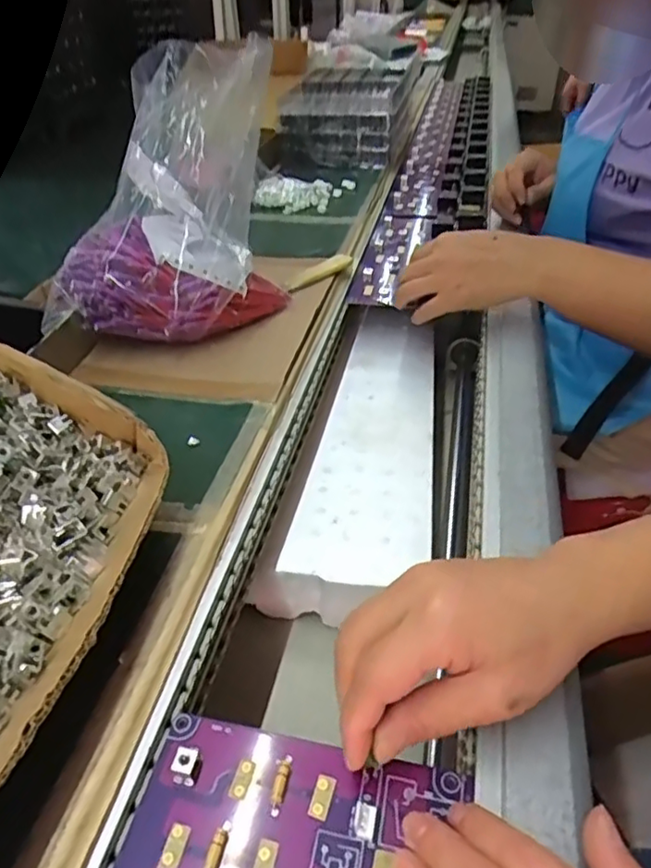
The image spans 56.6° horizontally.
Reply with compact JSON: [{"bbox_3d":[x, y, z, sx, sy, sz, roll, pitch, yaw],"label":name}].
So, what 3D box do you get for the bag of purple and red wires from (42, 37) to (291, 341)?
[{"bbox_3d":[-0.136,-0.192,0.528,0.168,0.207,0.208,13,41,17],"label":"bag of purple and red wires"}]

